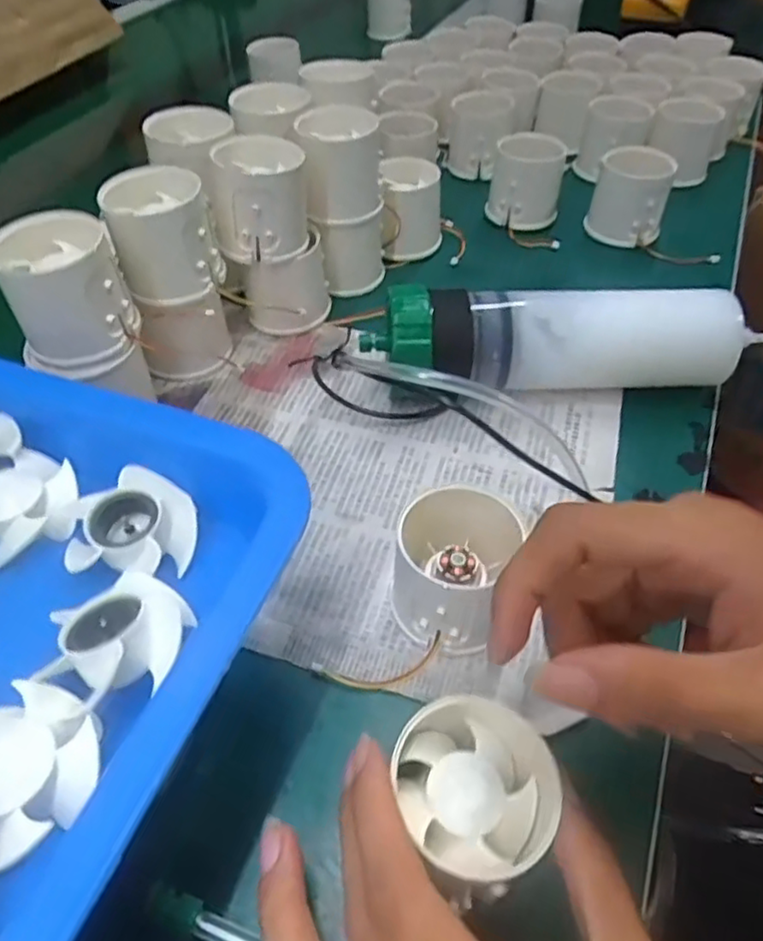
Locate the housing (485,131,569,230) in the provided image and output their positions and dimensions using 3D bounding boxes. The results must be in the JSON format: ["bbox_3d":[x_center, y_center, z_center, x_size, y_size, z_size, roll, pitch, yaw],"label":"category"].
[{"bbox_3d":[0.110,-0.222,0.501,0.053,0.053,0.053,9,49,9],"label":"housing"}]

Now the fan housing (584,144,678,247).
[{"bbox_3d":[0.183,-0.202,0.483,0.051,0.056,0.047,15,50,14],"label":"fan housing"}]

